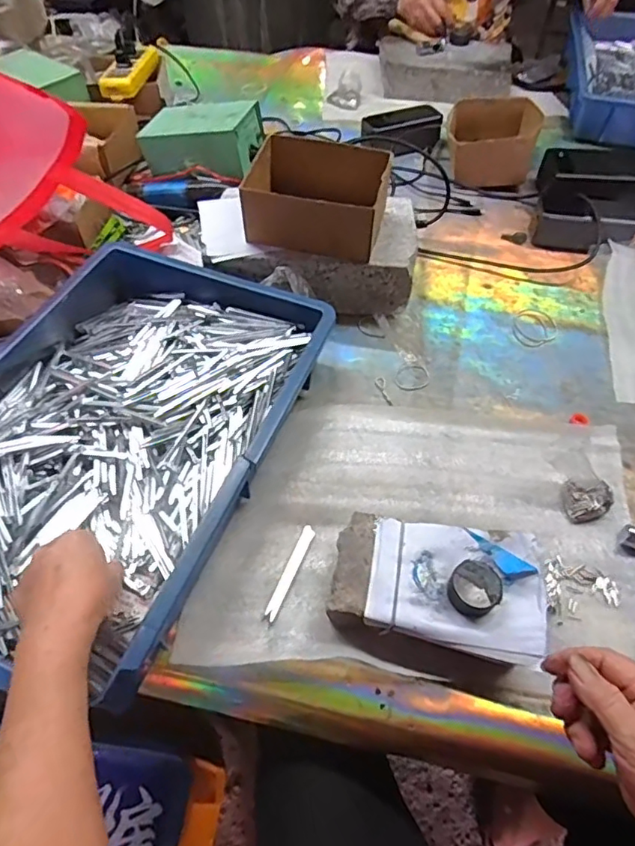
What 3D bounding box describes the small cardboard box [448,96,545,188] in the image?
[{"bbox_3d":[0.275,-0.442,0.863,0.136,0.075,0.152,11,55,7],"label":"small cardboard box"}]

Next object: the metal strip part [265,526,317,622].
[{"bbox_3d":[-0.025,0.133,0.490,0.013,0.004,0.090,20,56,13],"label":"metal strip part"}]

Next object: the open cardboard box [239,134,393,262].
[{"bbox_3d":[-0.001,-0.264,0.630,0.152,0.071,0.114,9,55,6],"label":"open cardboard box"}]

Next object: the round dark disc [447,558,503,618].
[{"bbox_3d":[0.127,0.130,0.431,0.044,0.019,0.039,-23,58,-17],"label":"round dark disc"}]

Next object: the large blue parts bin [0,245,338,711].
[{"bbox_3d":[-0.191,0.012,0.512,0.285,0.069,0.422,20,56,13],"label":"large blue parts bin"}]

